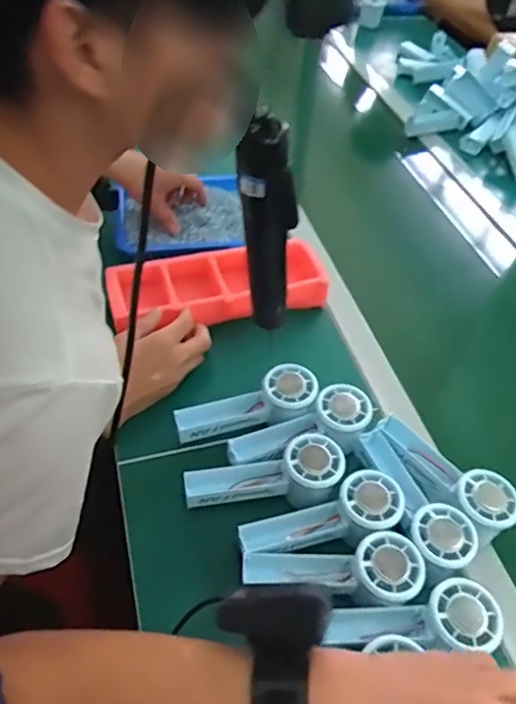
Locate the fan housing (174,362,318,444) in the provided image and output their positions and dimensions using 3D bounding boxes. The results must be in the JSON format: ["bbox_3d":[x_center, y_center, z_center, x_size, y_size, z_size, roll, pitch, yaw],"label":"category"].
[{"bbox_3d":[-0.011,0.058,0.582,0.147,0.033,0.053,-19,51,-3],"label":"fan housing"}]

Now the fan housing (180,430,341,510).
[{"bbox_3d":[0.007,0.126,0.525,0.149,0.045,0.062,-11,50,-15],"label":"fan housing"}]

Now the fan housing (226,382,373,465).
[{"bbox_3d":[0.046,0.085,0.573,0.154,0.042,0.061,-21,52,-7],"label":"fan housing"}]

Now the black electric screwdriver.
[{"bbox_3d":[0.006,-0.089,0.454,0.047,0.206,0.031,5,48,0],"label":"black electric screwdriver"}]

